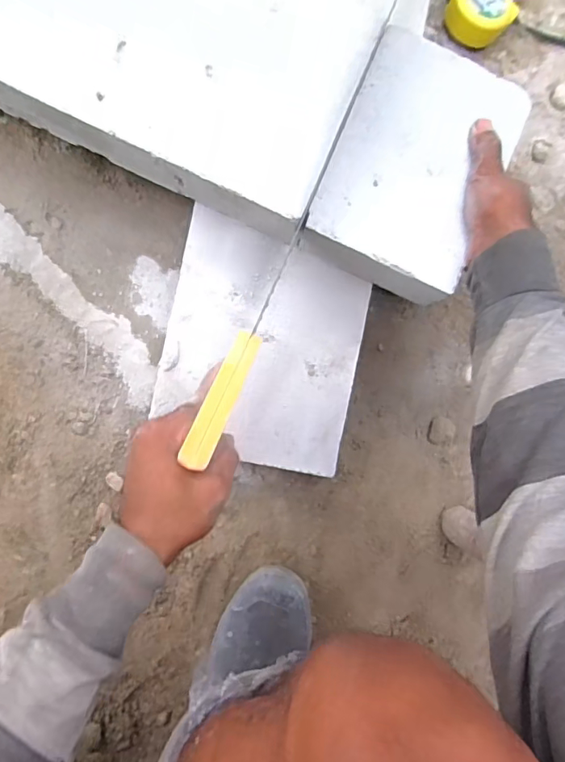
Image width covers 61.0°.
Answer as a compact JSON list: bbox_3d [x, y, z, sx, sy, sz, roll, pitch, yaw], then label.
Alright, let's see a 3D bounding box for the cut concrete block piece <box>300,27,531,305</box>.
[{"bbox_3d":[0.122,-0.198,0.466,0.146,0.081,0.201,23,85,-3],"label":"cut concrete block piece"}]

